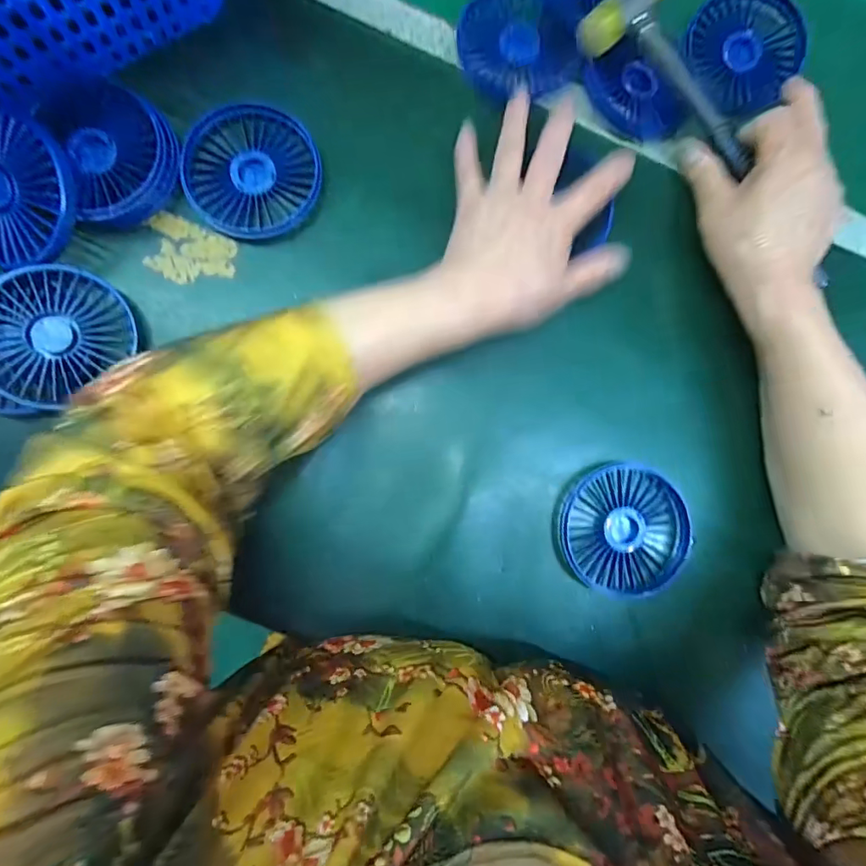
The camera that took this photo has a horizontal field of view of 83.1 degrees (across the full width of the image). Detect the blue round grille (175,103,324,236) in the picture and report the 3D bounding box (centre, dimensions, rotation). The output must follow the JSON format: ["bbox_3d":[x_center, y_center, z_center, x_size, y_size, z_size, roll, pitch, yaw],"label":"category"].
[{"bbox_3d":[-0.120,-0.173,0.326,0.085,0.012,0.087,0,86,-5],"label":"blue round grille"}]

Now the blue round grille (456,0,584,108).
[{"bbox_3d":[0.057,-0.278,0.347,0.079,0.007,0.088,-28,87,-3],"label":"blue round grille"}]

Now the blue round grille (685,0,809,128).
[{"bbox_3d":[0.236,-0.290,0.369,0.084,0.007,0.072,44,111,-10],"label":"blue round grille"}]

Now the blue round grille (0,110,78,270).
[{"bbox_3d":[-0.261,-0.149,0.300,0.087,0.013,0.085,2,99,12],"label":"blue round grille"}]

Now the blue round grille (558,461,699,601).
[{"bbox_3d":[0.130,0.066,0.329,0.087,0.010,0.085,0,86,-5],"label":"blue round grille"}]

